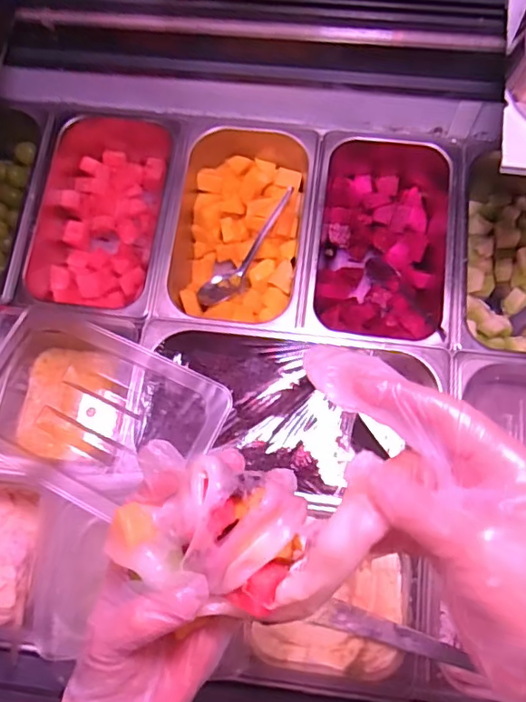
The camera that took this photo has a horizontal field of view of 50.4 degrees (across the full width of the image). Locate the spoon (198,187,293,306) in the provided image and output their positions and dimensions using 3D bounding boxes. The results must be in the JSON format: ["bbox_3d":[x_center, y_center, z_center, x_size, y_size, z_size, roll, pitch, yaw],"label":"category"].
[{"bbox_3d":[-0.016,-0.123,0.680,0.041,0.024,0.169,37,97,11],"label":"spoon"}]

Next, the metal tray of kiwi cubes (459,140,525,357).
[{"bbox_3d":[0.310,-0.110,0.675,0.165,0.107,0.274,7,74,3],"label":"metal tray of kiwi cubes"}]

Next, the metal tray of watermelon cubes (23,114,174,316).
[{"bbox_3d":[-0.193,-0.179,0.703,0.163,0.086,0.274,8,74,4],"label":"metal tray of watermelon cubes"}]

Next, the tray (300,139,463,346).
[{"bbox_3d":[0.140,-0.129,0.678,0.163,0.095,0.274,7,74,3],"label":"tray"}]

